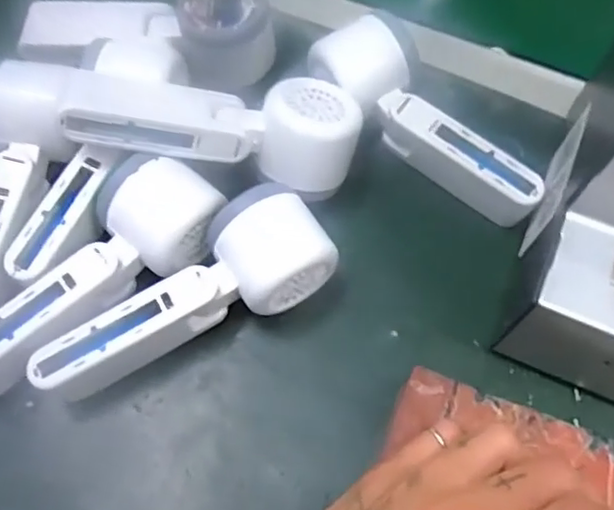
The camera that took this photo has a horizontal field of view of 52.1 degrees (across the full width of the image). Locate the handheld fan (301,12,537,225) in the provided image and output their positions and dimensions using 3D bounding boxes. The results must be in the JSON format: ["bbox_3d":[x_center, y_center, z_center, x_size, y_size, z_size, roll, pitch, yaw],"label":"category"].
[{"bbox_3d":[0.074,-0.082,0.382,0.157,0.056,0.051,41,70,17],"label":"handheld fan"}]

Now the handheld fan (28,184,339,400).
[{"bbox_3d":[-0.064,0.026,0.339,0.165,0.056,0.057,-33,69,-16],"label":"handheld fan"}]

